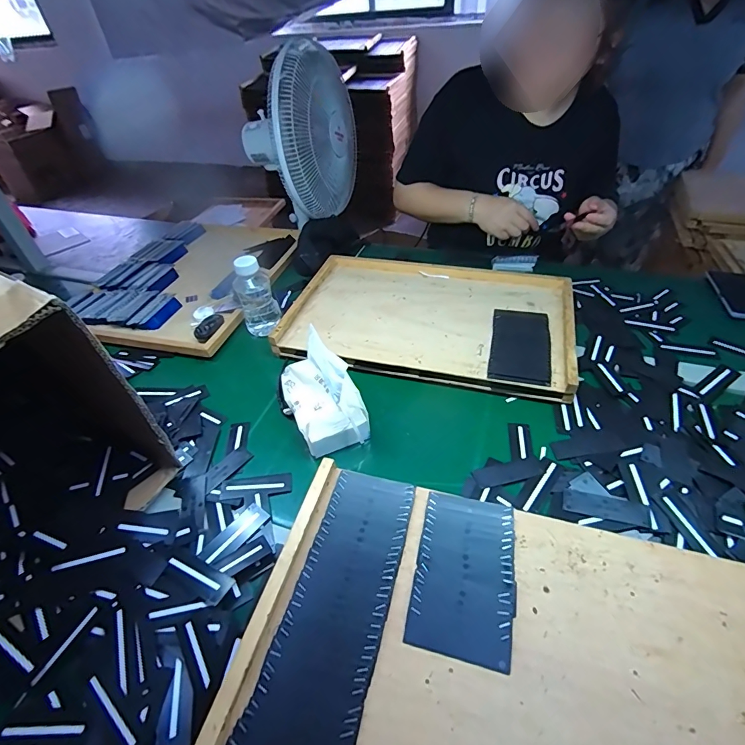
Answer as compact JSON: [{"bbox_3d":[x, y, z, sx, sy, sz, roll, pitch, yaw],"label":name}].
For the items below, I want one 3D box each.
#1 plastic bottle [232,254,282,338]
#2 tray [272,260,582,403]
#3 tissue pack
[{"bbox_3d":[-0.220,-0.146,0.768,0.068,0.153,0.059,-16,42,-10],"label":"plastic bottle"},{"bbox_3d":[0.106,-0.111,0.782,0.502,0.055,0.344,8,46,14],"label":"tray"},{"bbox_3d":[-0.078,0.025,0.595,0.093,0.134,0.138,-22,43,-16],"label":"tissue pack"}]

